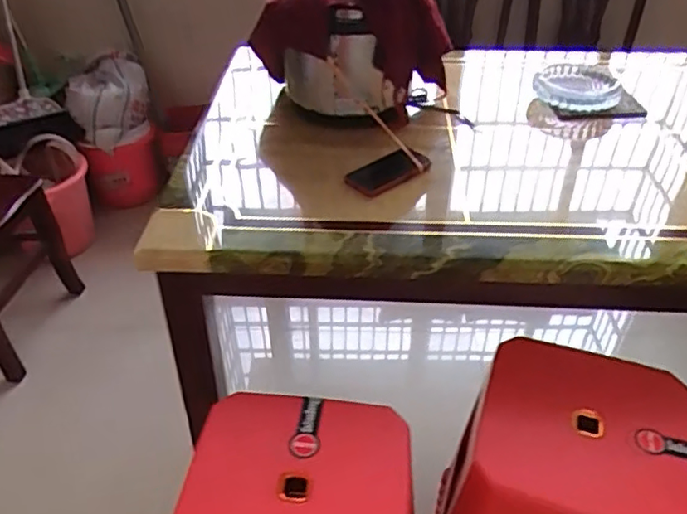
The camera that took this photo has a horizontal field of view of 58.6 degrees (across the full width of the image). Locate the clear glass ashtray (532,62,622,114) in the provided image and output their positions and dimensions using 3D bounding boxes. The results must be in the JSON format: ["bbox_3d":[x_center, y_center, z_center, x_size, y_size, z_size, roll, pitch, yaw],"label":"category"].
[{"bbox_3d":[0.535,-0.397,1.411,0.188,0.041,0.213,11,40,13],"label":"clear glass ashtray"}]

